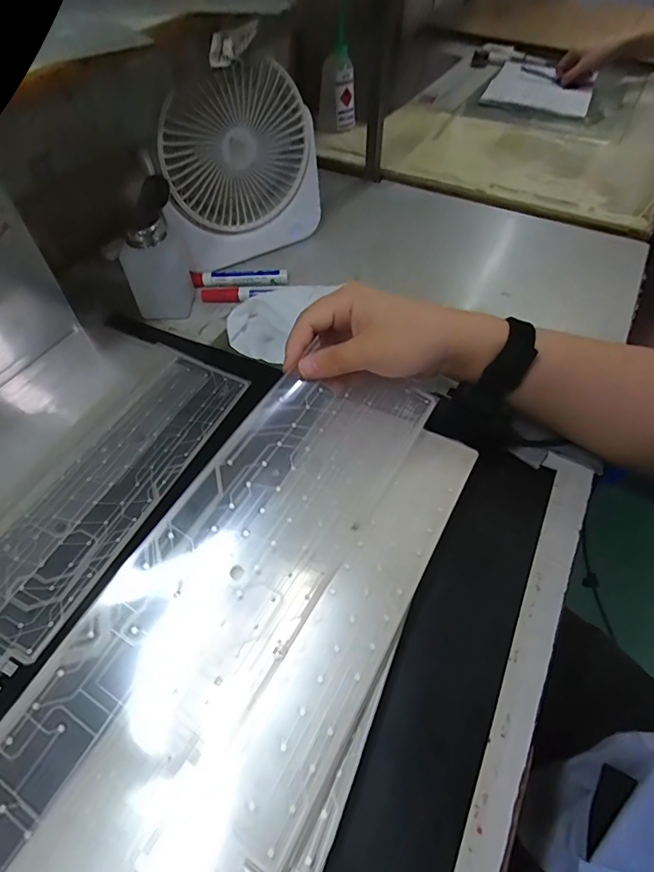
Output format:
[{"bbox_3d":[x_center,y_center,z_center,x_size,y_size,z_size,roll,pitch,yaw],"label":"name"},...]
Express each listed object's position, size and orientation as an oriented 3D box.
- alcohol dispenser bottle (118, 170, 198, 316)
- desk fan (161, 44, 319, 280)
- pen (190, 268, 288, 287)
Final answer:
[{"bbox_3d":[-0.178,-0.191,0.467,0.054,0.108,0.071,-8,55,-5],"label":"alcohol dispenser bottle"},{"bbox_3d":[-0.096,-0.293,0.502,0.183,0.175,0.054,-30,59,-19],"label":"desk fan"},{"bbox_3d":[-0.103,-0.188,0.536,0.111,0.014,0.016,-3,55,-1],"label":"pen"}]

